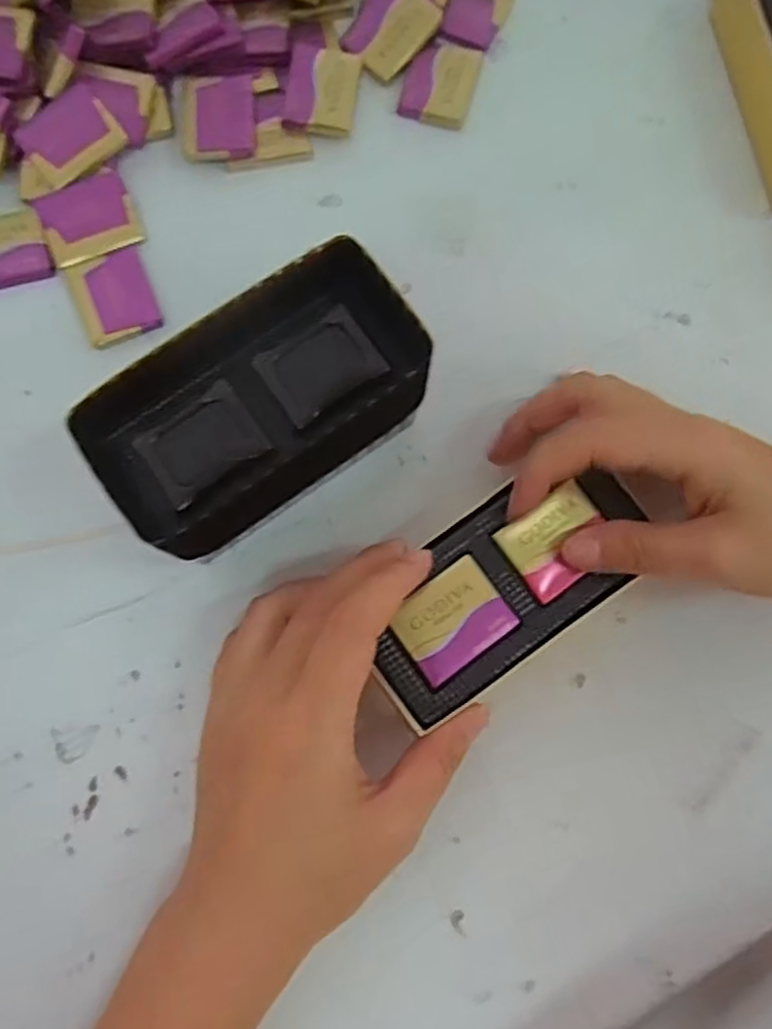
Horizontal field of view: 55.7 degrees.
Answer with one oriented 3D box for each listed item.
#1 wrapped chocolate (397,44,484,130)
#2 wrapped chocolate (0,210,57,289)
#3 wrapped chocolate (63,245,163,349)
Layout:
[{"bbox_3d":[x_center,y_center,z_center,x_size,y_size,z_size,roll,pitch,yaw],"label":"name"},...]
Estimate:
[{"bbox_3d":[0.025,-0.200,0.339,0.032,0.004,0.042,16,79,3],"label":"wrapped chocolate"},{"bbox_3d":[-0.167,-0.116,0.320,0.039,0.005,0.034,-13,79,-3],"label":"wrapped chocolate"},{"bbox_3d":[-0.117,-0.094,0.313,0.032,0.004,0.040,-23,80,-5],"label":"wrapped chocolate"}]

